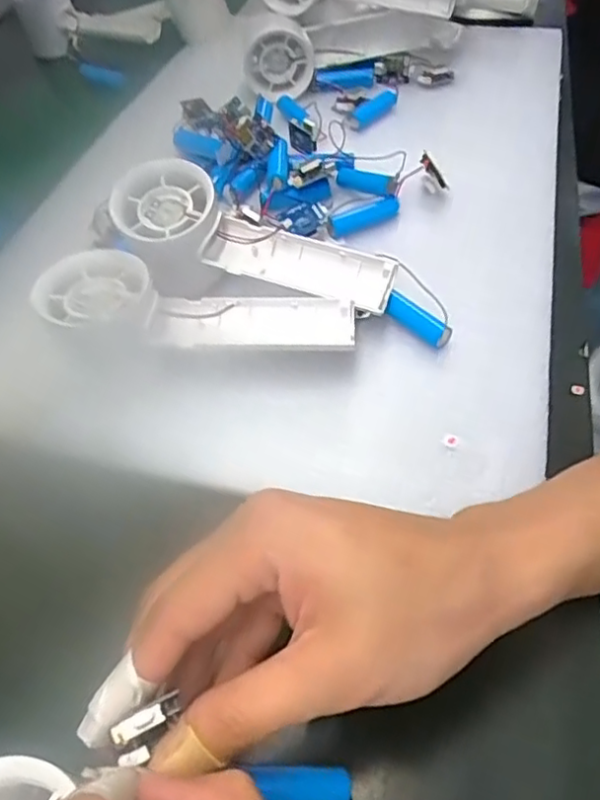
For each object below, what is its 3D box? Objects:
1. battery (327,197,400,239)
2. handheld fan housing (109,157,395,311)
[{"bbox_3d":[0.041,-0.120,0.412,0.050,0.012,0.017,-26,55,-18],"label":"battery"},{"bbox_3d":[-0.028,-0.082,0.352,0.160,0.044,0.057,19,53,0],"label":"handheld fan housing"}]

